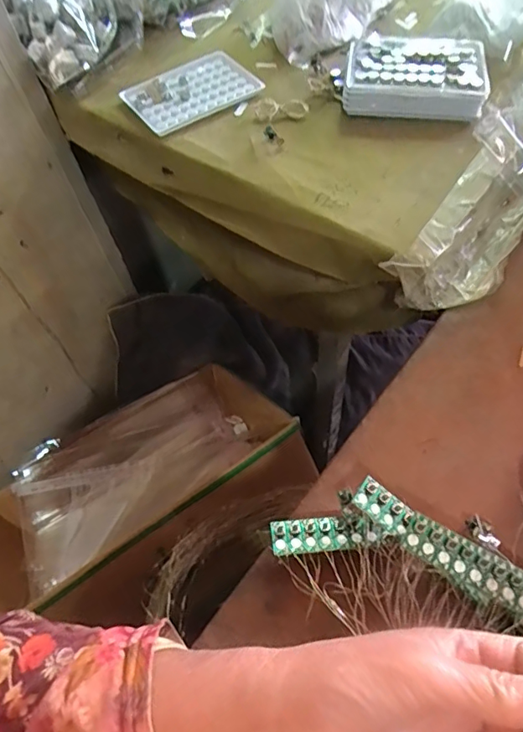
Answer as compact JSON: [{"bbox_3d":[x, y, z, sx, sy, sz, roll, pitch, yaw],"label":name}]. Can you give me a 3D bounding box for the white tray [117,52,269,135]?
[{"bbox_3d":[-0.071,-0.294,0.539,0.138,0.014,0.087,-28,62,-13],"label":"white tray"}]

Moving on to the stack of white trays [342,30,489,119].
[{"bbox_3d":[0.150,-0.283,0.494,0.129,0.032,0.100,11,61,9],"label":"stack of white trays"}]

